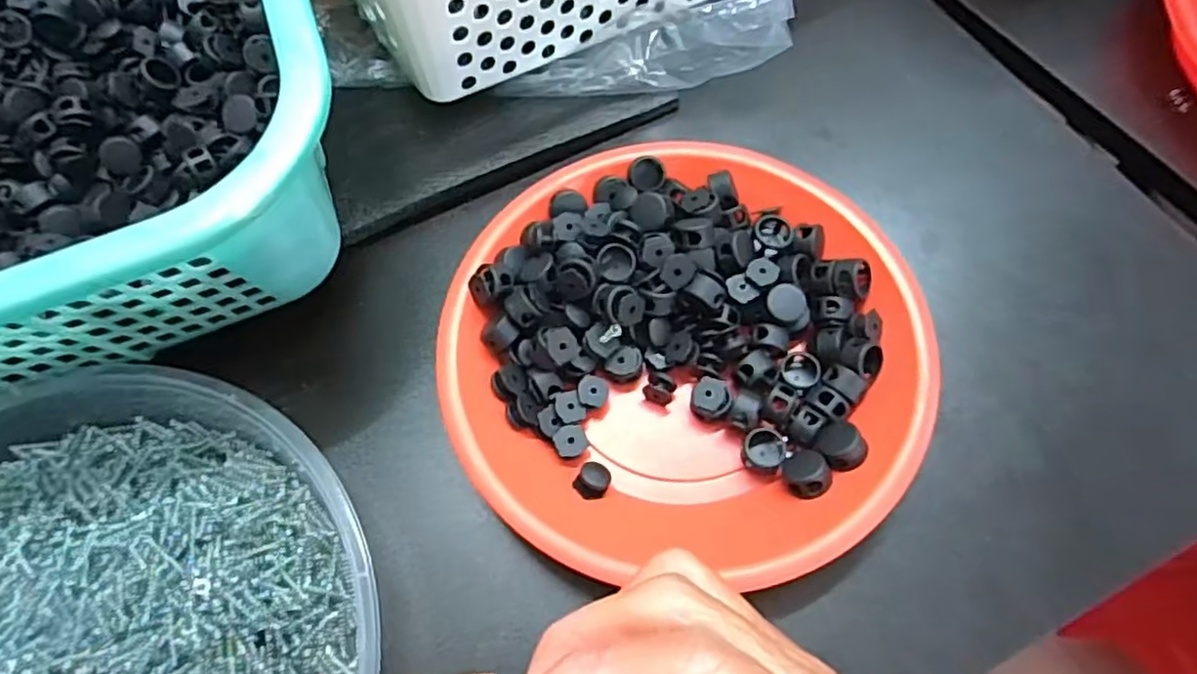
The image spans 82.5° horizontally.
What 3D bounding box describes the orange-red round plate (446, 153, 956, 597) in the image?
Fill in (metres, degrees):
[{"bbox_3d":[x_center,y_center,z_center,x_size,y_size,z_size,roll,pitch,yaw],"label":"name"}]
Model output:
[{"bbox_3d":[0.034,0.001,0.287,0.192,0.036,0.183,0,65,2],"label":"orange-red round plate"}]

